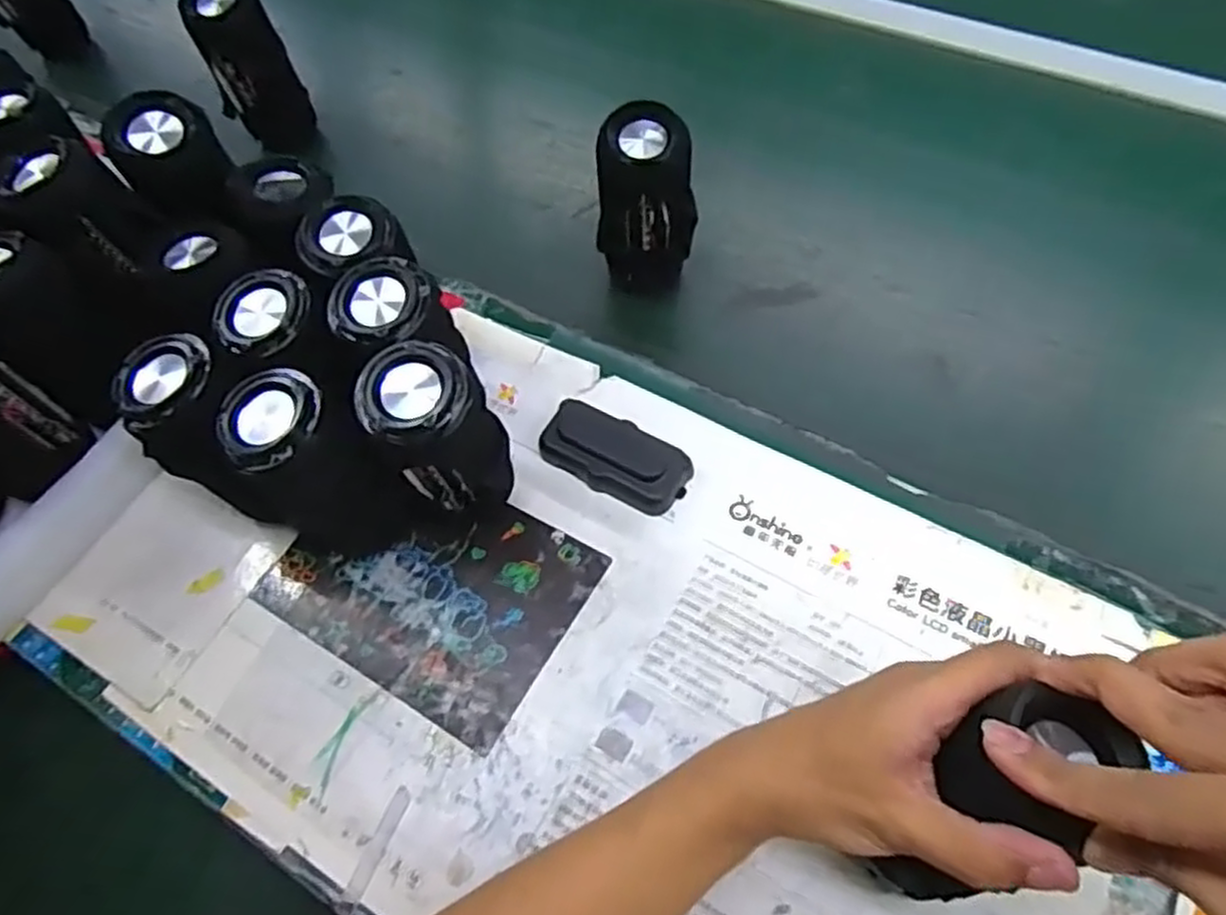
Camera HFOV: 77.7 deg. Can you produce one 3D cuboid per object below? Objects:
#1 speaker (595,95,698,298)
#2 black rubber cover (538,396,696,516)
[{"bbox_3d":[0.025,-0.186,0.574,0.061,0.137,0.064,29,67,19],"label":"speaker"},{"bbox_3d":[0.000,0.000,0.537,0.106,0.027,0.048,27,67,18],"label":"black rubber cover"}]

